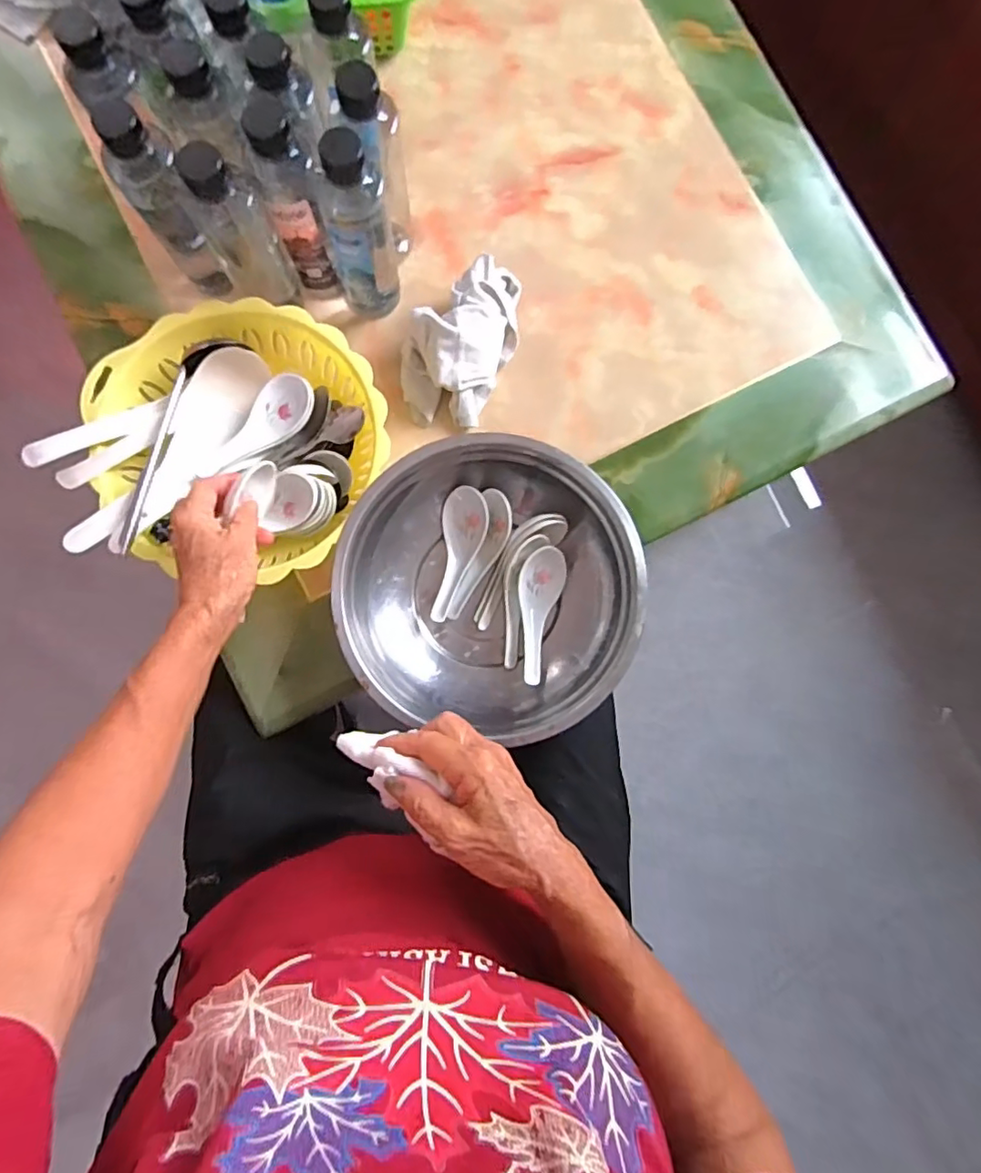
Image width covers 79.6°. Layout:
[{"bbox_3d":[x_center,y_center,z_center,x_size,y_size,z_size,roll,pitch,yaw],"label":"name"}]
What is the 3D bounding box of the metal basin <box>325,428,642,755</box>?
[{"bbox_3d":[0.001,0.000,0.527,0.249,0.069,0.242,0,84,-2],"label":"metal basin"}]

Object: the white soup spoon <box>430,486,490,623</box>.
[{"bbox_3d":[-0.028,-0.029,0.542,0.041,0.025,0.122,8,84,-1],"label":"white soup spoon"}]

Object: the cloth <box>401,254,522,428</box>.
[{"bbox_3d":[-0.027,-0.234,0.557,0.088,0.058,0.156,27,84,1],"label":"cloth"}]

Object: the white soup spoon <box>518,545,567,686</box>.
[{"bbox_3d":[0.045,0.026,0.545,0.041,0.022,0.124,7,84,-1],"label":"white soup spoon"}]

